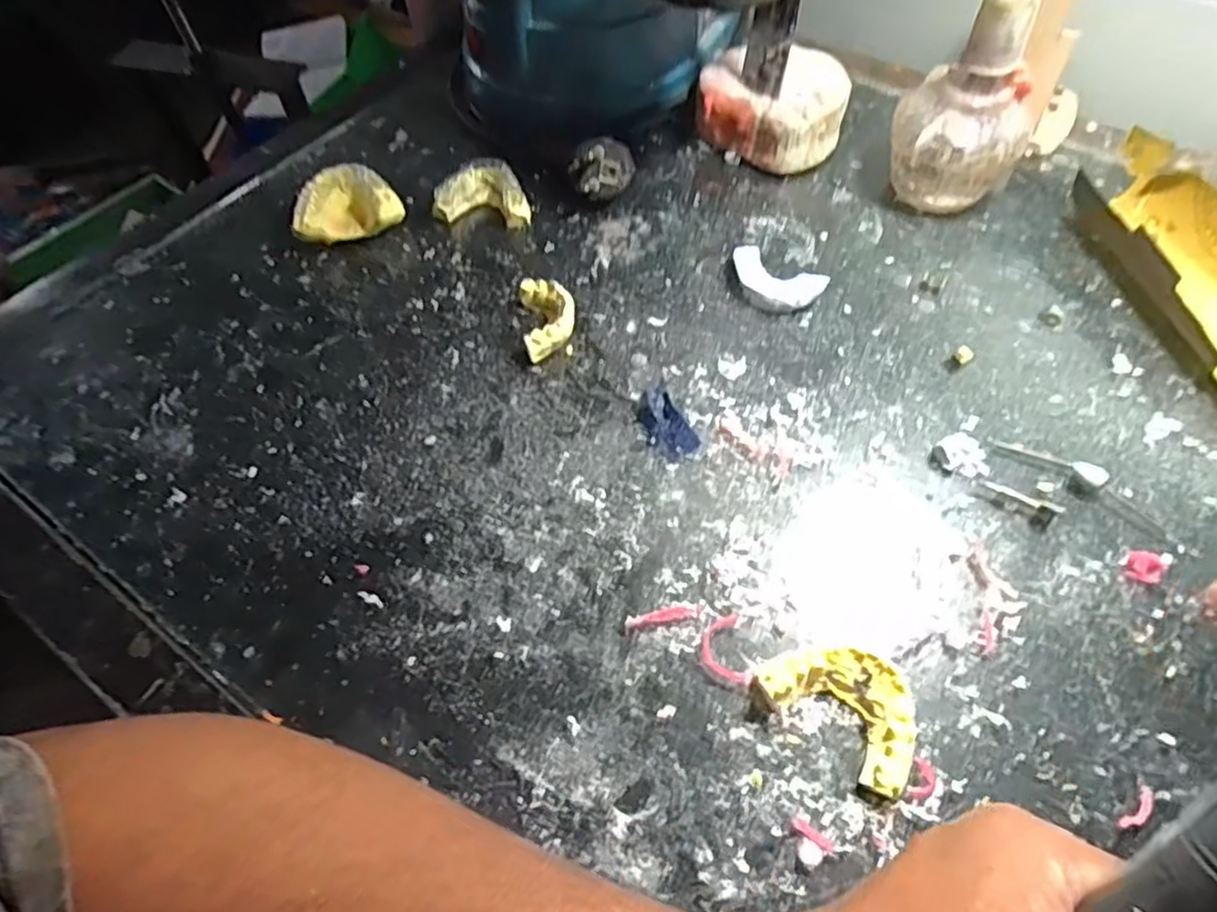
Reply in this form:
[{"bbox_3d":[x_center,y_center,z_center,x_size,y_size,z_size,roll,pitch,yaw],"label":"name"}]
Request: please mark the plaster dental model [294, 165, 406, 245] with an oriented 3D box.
[{"bbox_3d":[-0.164,-0.158,0.445,0.062,0.026,0.050,-17,58,-7],"label":"plaster dental model"}]

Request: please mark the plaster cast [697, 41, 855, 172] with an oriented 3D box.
[{"bbox_3d":[0.112,-0.235,0.474,0.092,0.043,0.076,31,64,21],"label":"plaster cast"}]

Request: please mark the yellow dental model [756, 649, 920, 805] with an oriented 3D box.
[{"bbox_3d":[0.093,0.096,0.273,0.038,0.013,0.061,-41,64,-21],"label":"yellow dental model"}]

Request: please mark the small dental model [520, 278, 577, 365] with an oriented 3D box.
[{"bbox_3d":[-0.032,-0.075,0.387,0.028,0.015,0.048,-8,57,-2],"label":"small dental model"}]

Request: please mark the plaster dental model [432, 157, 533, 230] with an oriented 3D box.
[{"bbox_3d":[-0.078,-0.168,0.450,0.059,0.022,0.039,8,58,8],"label":"plaster dental model"}]

